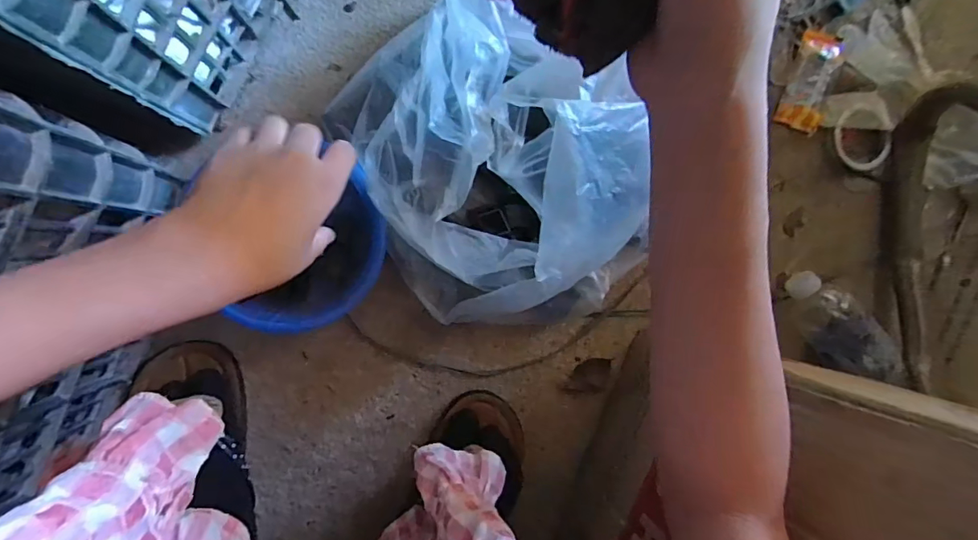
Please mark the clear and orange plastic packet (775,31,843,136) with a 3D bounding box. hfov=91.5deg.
[{"bbox_3d":[0.367,-0.212,0.539,0.050,0.026,0.098,16,89,-10],"label":"clear and orange plastic packet"}]

